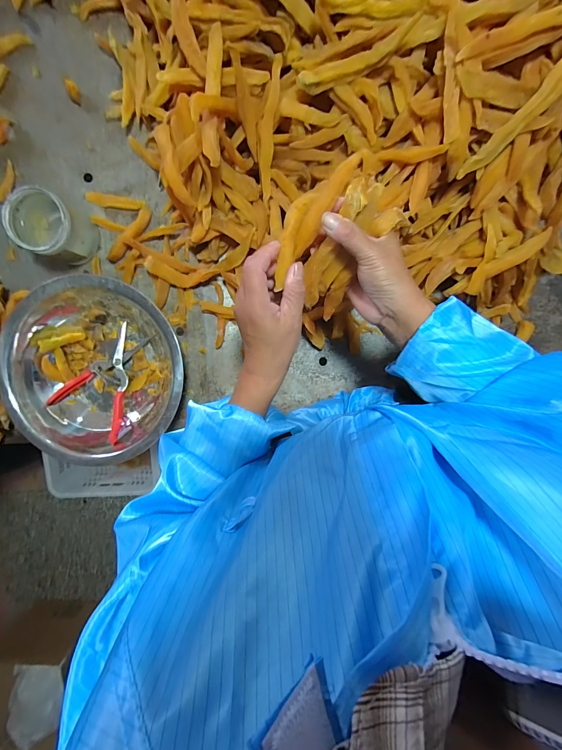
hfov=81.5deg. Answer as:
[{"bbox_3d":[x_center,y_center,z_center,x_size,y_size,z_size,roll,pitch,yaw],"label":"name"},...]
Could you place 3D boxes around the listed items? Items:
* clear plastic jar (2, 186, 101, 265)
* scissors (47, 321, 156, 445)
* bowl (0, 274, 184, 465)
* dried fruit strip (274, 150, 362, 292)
[{"bbox_3d":[-0.332,-0.214,0.479,0.080,0.089,0.079,0,98,0],"label":"clear plastic jar"},{"bbox_3d":[-0.285,0.000,0.534,0.123,0.032,0.170,20,81,8],"label":"scissors"},{"bbox_3d":[-0.282,-0.011,0.509,0.264,0.085,0.263,0,98,0],"label":"bowl"},{"bbox_3d":[0.023,-0.148,0.310,0.033,0.025,0.132,34,97,-5],"label":"dried fruit strip"}]

